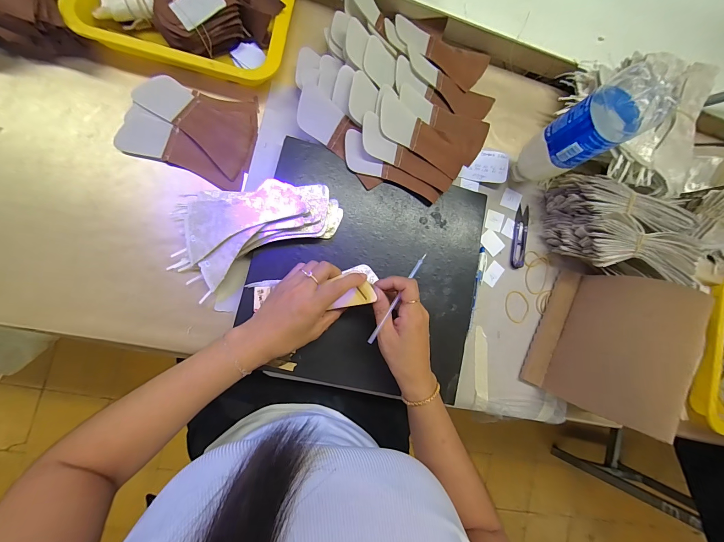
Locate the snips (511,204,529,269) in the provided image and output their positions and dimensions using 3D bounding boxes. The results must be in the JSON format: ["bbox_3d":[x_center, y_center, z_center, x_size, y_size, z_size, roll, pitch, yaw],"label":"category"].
[{"bbox_3d":[0.246,-0.053,0.472,0.022,0.008,0.098,11,85,-8],"label":"snips"}]

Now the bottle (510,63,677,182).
[{"bbox_3d":[0.260,-0.162,0.384,0.055,0.201,0.064,-29,91,-9],"label":"bottle"}]

